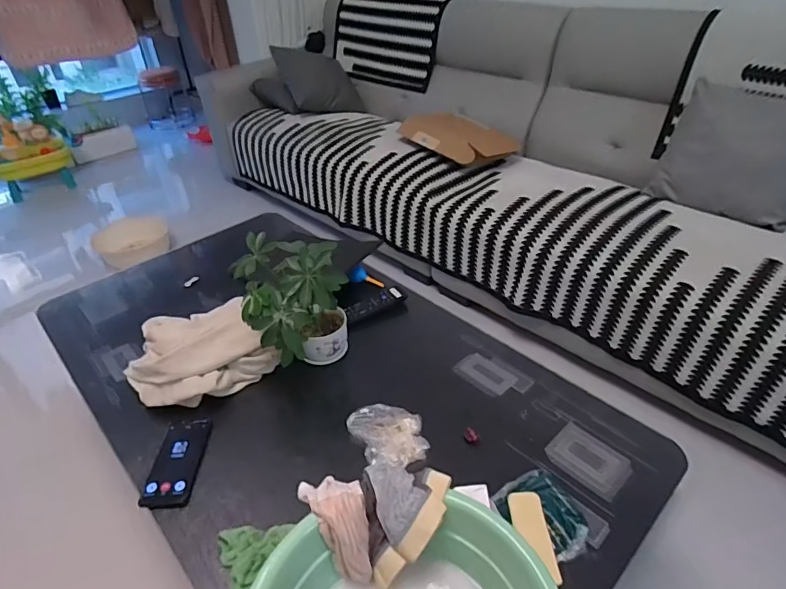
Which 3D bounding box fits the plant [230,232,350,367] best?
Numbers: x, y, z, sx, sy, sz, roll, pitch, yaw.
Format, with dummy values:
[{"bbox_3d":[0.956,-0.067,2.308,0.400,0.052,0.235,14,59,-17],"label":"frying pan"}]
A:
[{"bbox_3d":[-0.180,0.023,0.909,0.178,0.252,0.181,-14,39,-14],"label":"plant"}]

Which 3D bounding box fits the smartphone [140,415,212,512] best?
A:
[{"bbox_3d":[-0.361,0.278,0.818,0.076,0.009,0.167,3,38,-6],"label":"smartphone"}]

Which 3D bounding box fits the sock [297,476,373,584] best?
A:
[{"bbox_3d":[-0.059,0.300,0.625,0.067,0.056,0.137,-22,79,-24],"label":"sock"}]

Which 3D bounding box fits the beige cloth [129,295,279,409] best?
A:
[{"bbox_3d":[-0.383,0.107,0.962,0.250,0.097,0.211,-20,41,-22],"label":"beige cloth"}]

